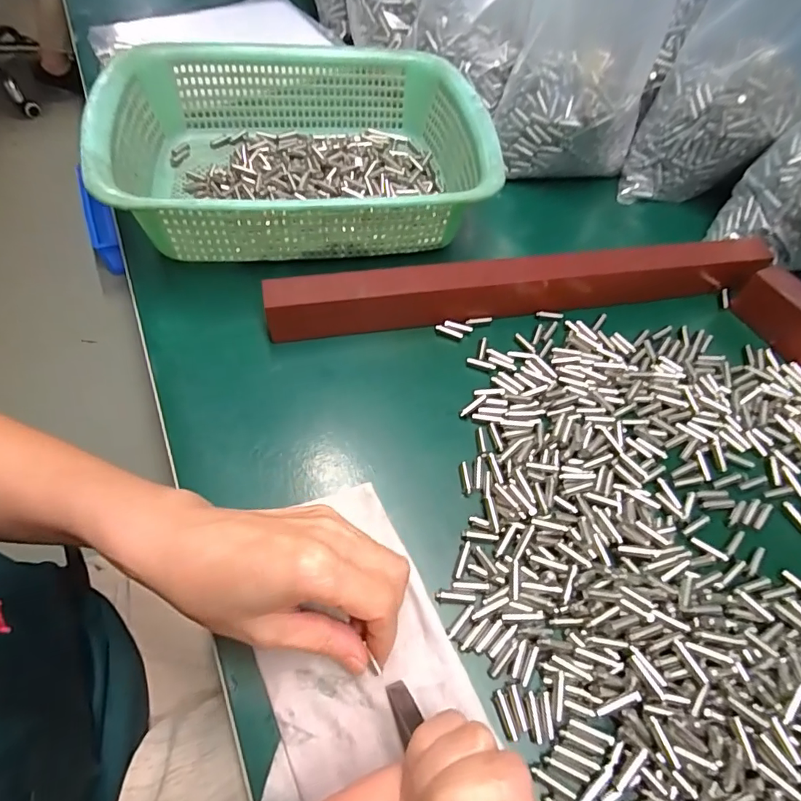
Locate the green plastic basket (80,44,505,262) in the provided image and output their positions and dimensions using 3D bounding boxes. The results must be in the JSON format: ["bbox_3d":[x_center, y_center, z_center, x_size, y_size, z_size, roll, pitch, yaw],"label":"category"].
[{"bbox_3d":[-0.078,-0.207,0.396,0.284,0.077,0.214,-8,57,-9],"label":"green plastic basket"}]

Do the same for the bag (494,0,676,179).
[{"bbox_3d":[0.168,-0.324,0.414,0.117,0.238,0.069,15,22,7],"label":"bag"}]

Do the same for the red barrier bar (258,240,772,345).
[{"bbox_3d":[0.098,-0.088,0.365,0.386,0.040,0.027,-7,57,-8],"label":"red barrier bar"}]

